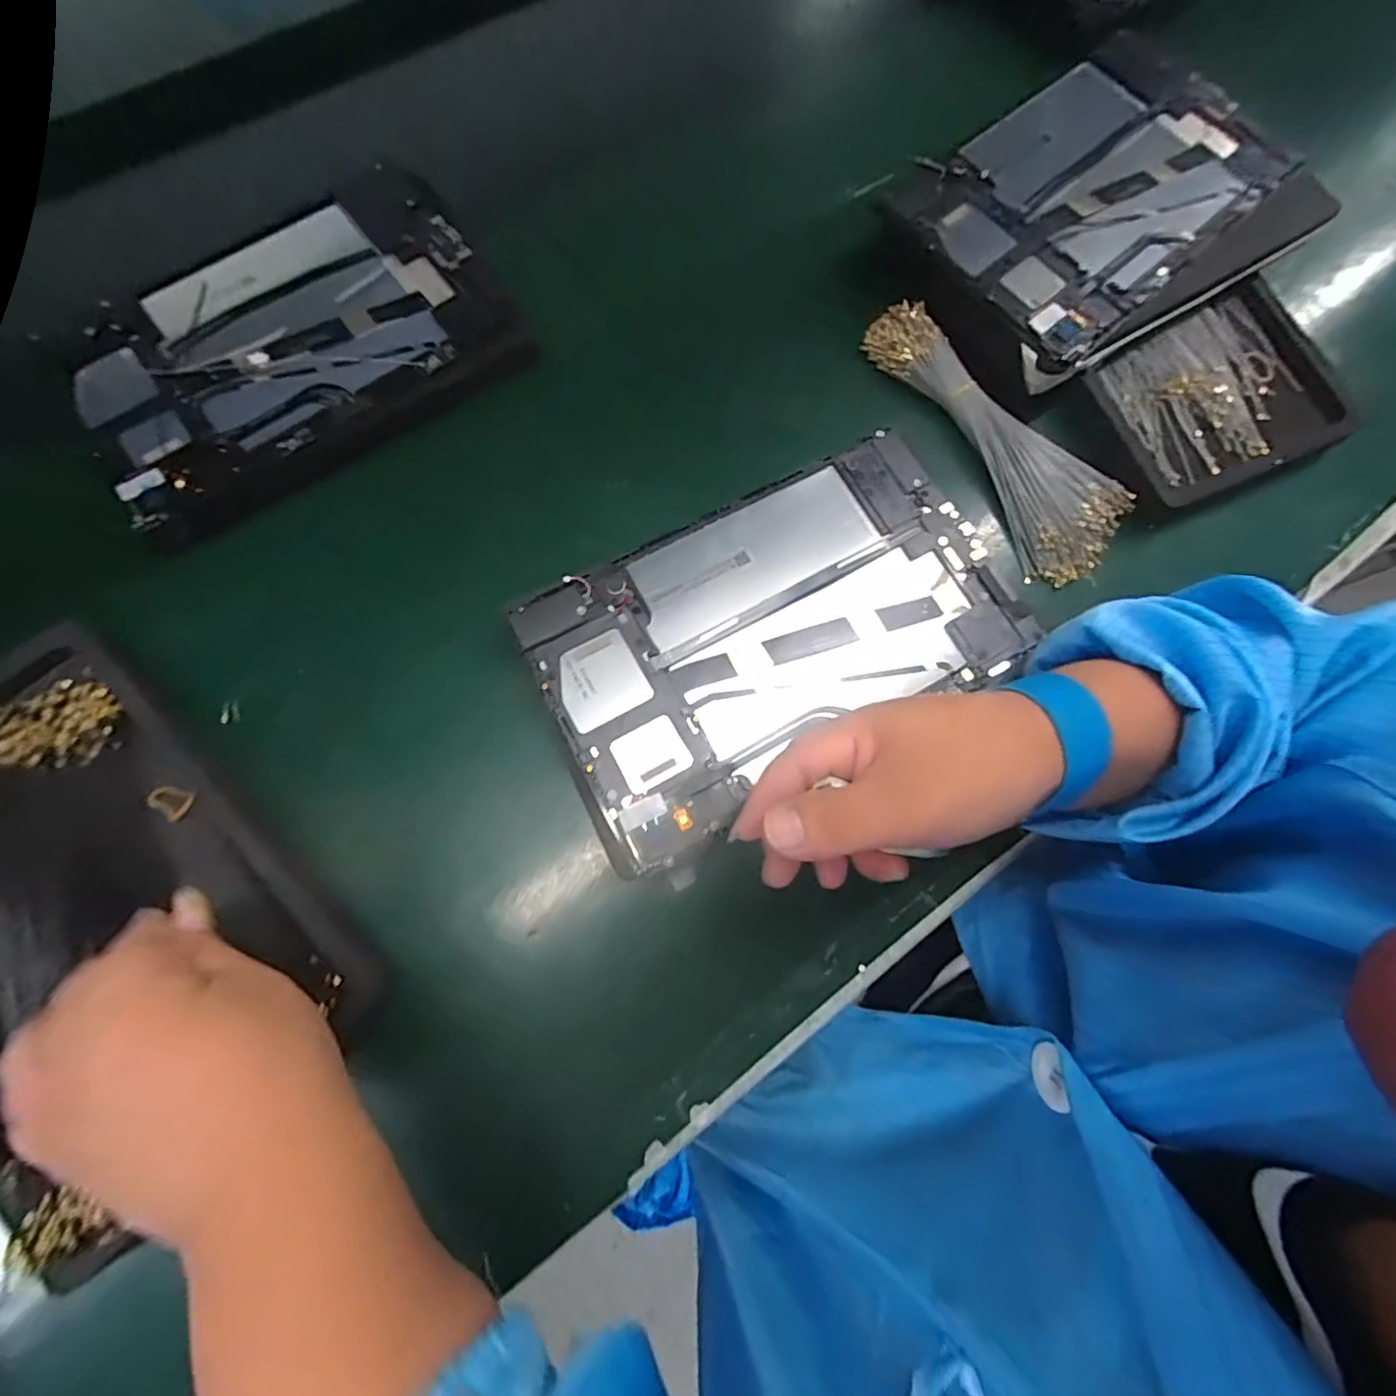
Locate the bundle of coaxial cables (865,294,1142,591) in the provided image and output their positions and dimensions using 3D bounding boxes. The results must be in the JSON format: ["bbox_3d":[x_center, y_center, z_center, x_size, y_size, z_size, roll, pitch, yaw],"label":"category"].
[{"bbox_3d":[0.186,-0.163,0.357,0.076,0.031,0.194,-28,77,-8],"label":"bundle of coaxial cables"}]

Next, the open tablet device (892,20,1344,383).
[{"bbox_3d":[0.250,-0.305,0.364,0.239,0.015,0.171,-37,82,-10],"label":"open tablet device"}]

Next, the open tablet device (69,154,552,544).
[{"bbox_3d":[-0.234,-0.211,0.343,0.234,0.006,0.180,-28,77,-8],"label":"open tablet device"}]

